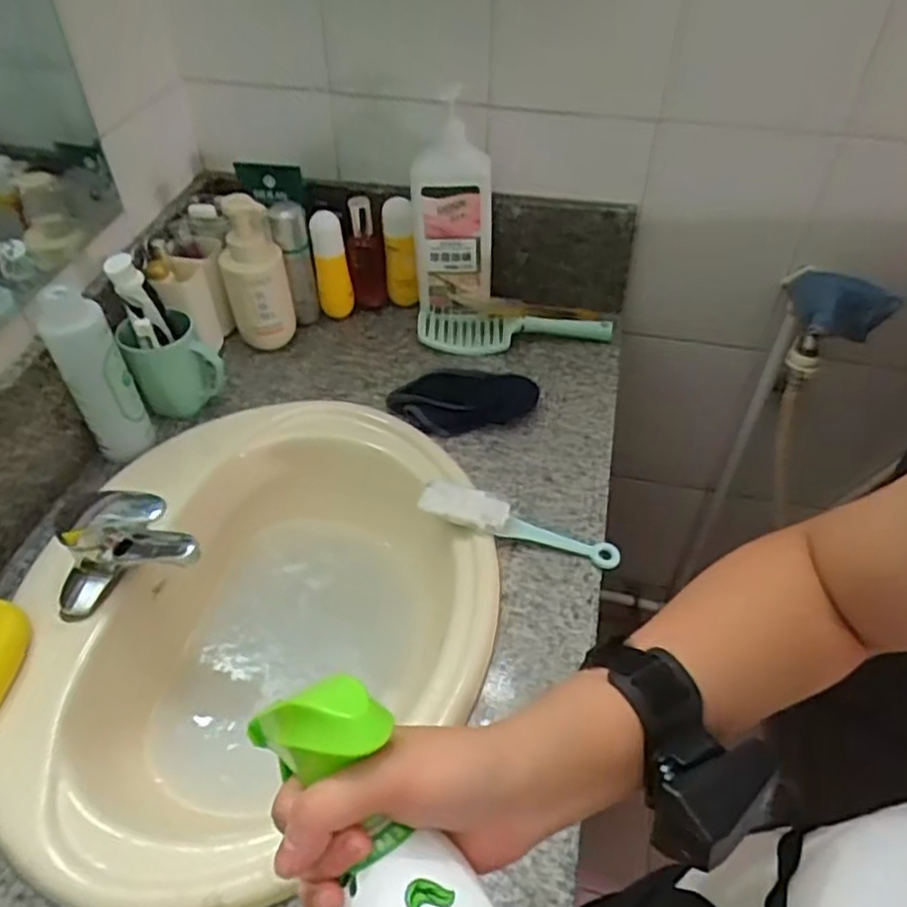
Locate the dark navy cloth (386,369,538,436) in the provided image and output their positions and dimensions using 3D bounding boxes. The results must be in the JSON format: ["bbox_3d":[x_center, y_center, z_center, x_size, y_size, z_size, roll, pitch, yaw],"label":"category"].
[{"bbox_3d":[0.011,-0.065,0.868,0.179,0.054,0.077,-2,47,0],"label":"dark navy cloth"}]

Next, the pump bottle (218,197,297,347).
[{"bbox_3d":[-0.256,-0.230,0.933,0.078,0.207,0.095,-15,48,-15],"label":"pump bottle"}]

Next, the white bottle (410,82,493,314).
[{"bbox_3d":[-0.001,-0.300,0.928,0.100,0.242,0.058,-1,46,-1],"label":"white bottle"}]

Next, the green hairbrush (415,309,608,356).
[{"bbox_3d":[0.082,-0.161,0.975,0.260,0.035,0.066,3,47,3],"label":"green hairbrush"}]

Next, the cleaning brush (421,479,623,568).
[{"bbox_3d":[0.069,0.072,0.750,0.209,0.026,0.038,19,49,1],"label":"cleaning brush"}]

